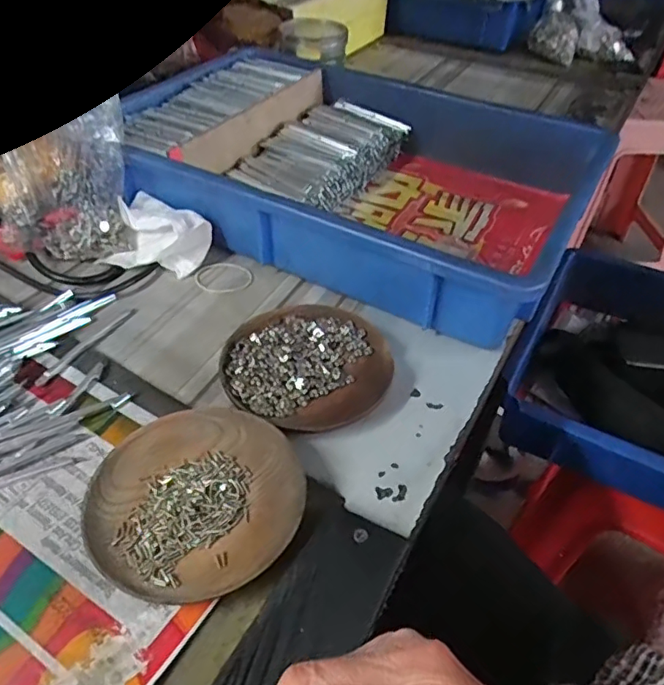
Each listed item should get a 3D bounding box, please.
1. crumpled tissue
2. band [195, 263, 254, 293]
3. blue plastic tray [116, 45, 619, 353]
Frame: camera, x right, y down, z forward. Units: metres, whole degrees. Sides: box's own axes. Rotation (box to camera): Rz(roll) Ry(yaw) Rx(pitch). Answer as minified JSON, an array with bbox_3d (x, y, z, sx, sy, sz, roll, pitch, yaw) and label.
[{"bbox_3d":[-0.148,-0.093,0.485,0.083,0.045,0.066,17,45,14],"label":"crumpled tissue"},{"bbox_3d":[-0.092,-0.056,0.479,0.047,0.004,0.039,16,45,13],"label":"band"},{"bbox_3d":[0.020,-0.166,0.544,0.415,0.079,0.292,26,48,23],"label":"blue plastic tray"}]

